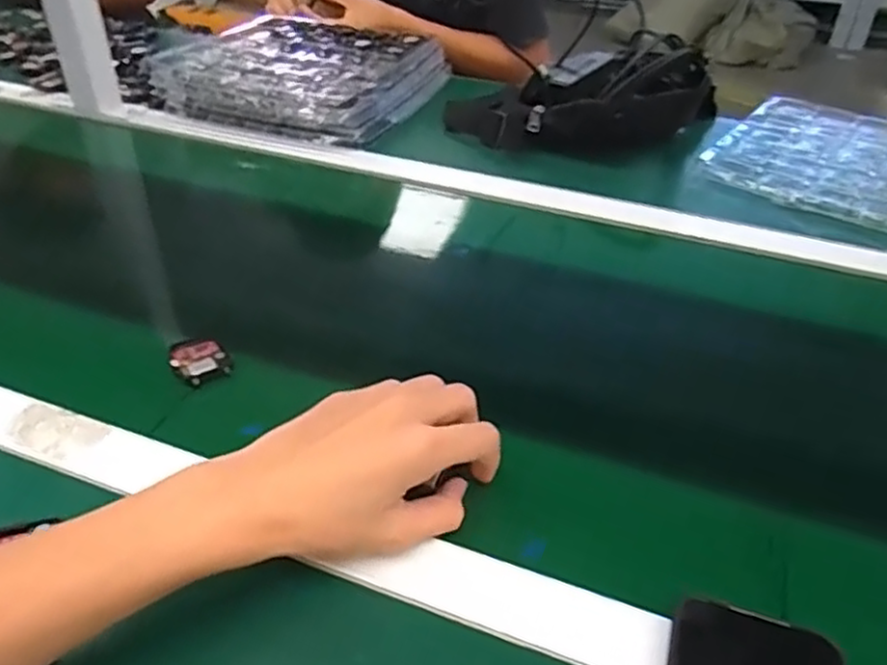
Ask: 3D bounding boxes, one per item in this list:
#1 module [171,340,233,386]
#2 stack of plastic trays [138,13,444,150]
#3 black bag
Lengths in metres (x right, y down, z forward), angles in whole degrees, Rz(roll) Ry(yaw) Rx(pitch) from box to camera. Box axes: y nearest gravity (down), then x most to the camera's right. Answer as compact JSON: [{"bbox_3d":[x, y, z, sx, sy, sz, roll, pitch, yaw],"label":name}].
[{"bbox_3d":[-0.174,0.020,0.516,0.038,0.010,0.040,-14,41,-18],"label":"module"},{"bbox_3d":[-0.176,-0.332,0.920,0.292,0.051,0.267,14,40,15],"label":"stack of plastic trays"},{"bbox_3d":[0.174,-0.295,0.848,0.337,0.104,0.148,2,38,1],"label":"black bag"}]

